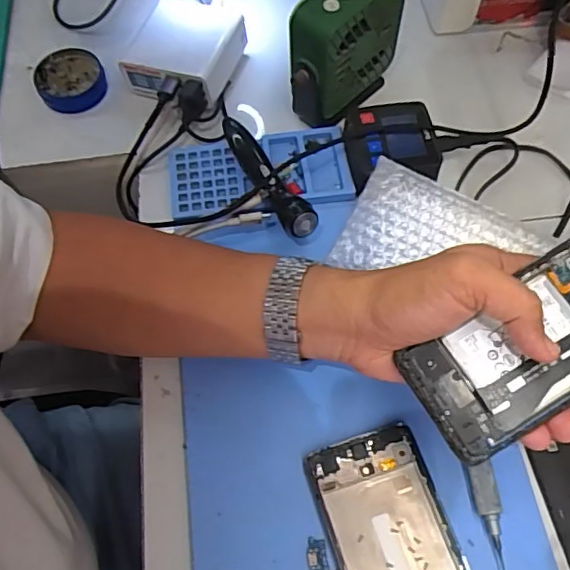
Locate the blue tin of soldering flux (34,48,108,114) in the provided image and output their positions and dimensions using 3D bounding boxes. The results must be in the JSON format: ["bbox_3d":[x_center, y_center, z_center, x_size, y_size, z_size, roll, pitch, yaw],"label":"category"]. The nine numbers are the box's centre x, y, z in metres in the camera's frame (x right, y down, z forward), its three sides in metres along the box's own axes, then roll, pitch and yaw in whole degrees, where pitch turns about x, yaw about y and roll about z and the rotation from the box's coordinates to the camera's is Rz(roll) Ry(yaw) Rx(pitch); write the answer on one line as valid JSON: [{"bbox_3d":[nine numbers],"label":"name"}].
[{"bbox_3d":[-0.199,-0.191,0.521,0.060,0.018,0.058,0,64,1],"label":"blue tin of soldering flux"}]

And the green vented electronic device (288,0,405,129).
[{"bbox_3d":[0.049,-0.193,0.465,0.049,0.119,0.101,32,71,16],"label":"green vented electronic device"}]

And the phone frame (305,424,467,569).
[{"bbox_3d":[0.072,0.172,0.341,0.073,0.012,0.159,-17,65,-7],"label":"phone frame"}]

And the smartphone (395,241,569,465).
[{"bbox_3d":[0.147,0.029,0.311,0.158,0.005,0.071,-33,71,-6],"label":"smartphone"}]

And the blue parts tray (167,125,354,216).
[{"bbox_3d":[-0.021,-0.093,0.463,0.147,0.023,0.072,-10,64,-4],"label":"blue parts tray"}]

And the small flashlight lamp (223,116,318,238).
[{"bbox_3d":[-0.015,-0.085,0.441,0.021,0.029,0.126,-26,56,-12],"label":"small flashlight lamp"}]

